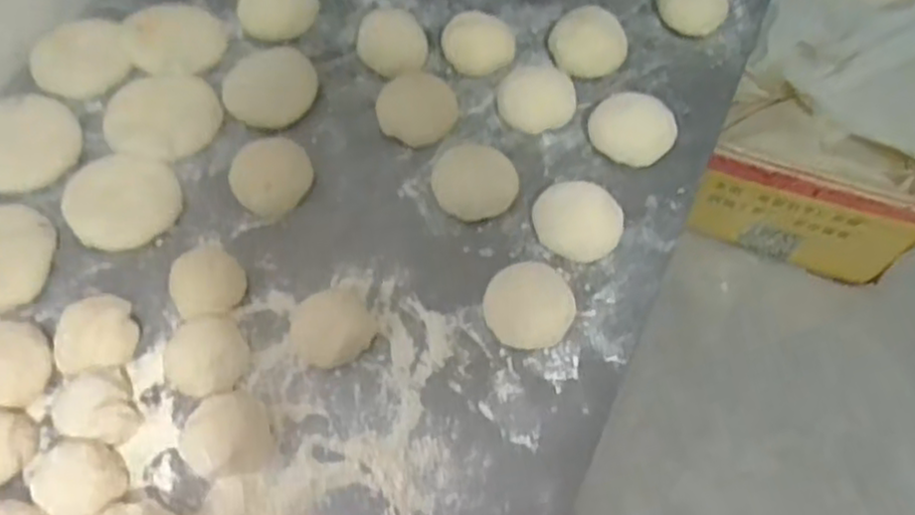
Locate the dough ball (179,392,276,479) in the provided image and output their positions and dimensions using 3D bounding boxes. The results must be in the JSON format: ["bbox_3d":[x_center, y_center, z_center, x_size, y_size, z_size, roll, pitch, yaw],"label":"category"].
[{"bbox_3d":[-0.156,0.121,0.498,0.054,0.037,0.053,0,62,0],"label":"dough ball"}]

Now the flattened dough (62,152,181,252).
[{"bbox_3d":[-0.275,-0.049,0.604,0.084,0.007,0.088,0,62,0],"label":"flattened dough"}]

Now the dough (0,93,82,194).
[{"bbox_3d":[-0.368,-0.098,0.625,0.086,0.017,0.091,0,62,0],"label":"dough"}]

